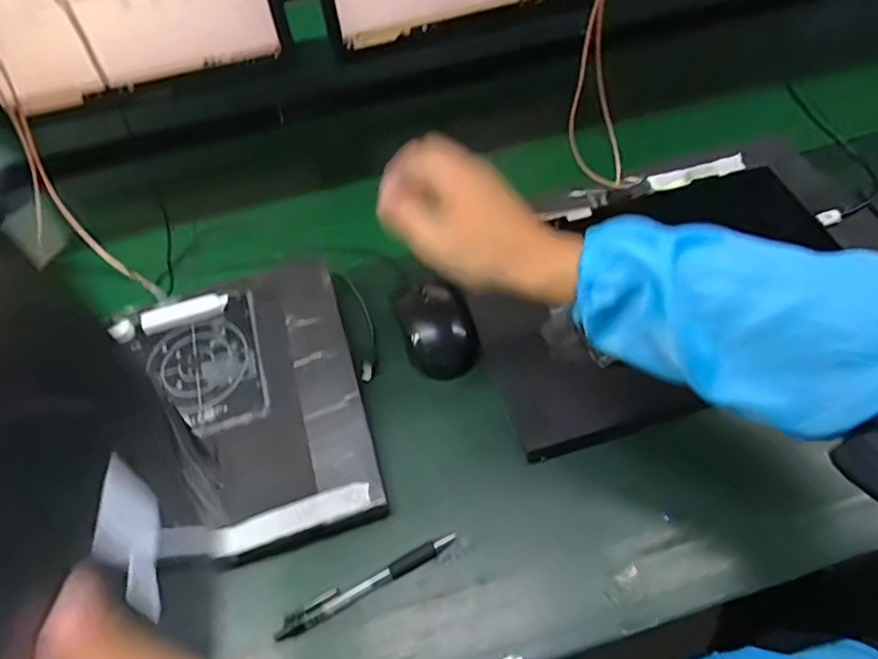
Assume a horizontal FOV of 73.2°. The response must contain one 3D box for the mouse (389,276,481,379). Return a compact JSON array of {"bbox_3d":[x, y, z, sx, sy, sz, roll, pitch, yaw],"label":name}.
[{"bbox_3d":[-0.002,-0.003,0.545,0.064,0.032,0.095,-19,54,-9],"label":"mouse"}]

